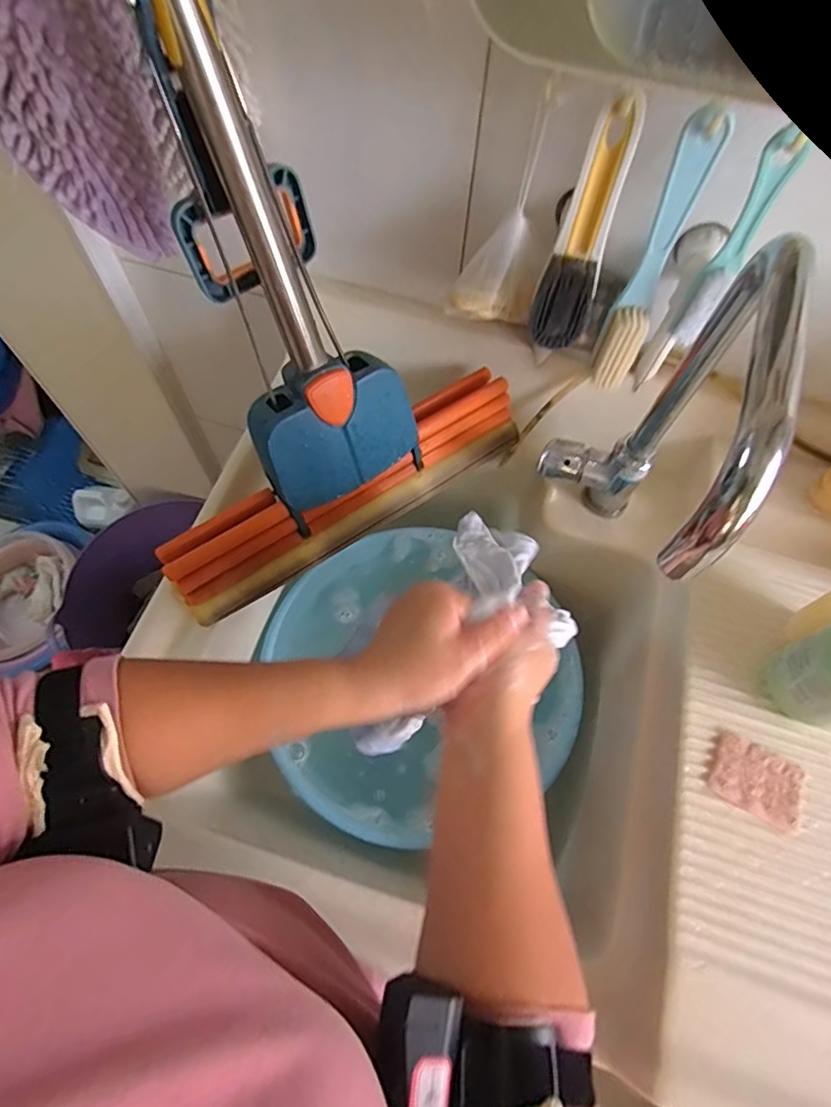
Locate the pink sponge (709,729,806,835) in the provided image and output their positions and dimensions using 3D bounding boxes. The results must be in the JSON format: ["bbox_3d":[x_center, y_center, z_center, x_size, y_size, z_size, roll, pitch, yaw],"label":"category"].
[{"bbox_3d":[0.274,0.181,0.435,0.067,0.007,0.055,28,66,11],"label":"pink sponge"}]

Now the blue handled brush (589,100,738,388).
[{"bbox_3d":[0.190,-0.227,0.444,0.035,0.217,0.026,18,65,6],"label":"blue handled brush"}]

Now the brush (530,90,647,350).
[{"bbox_3d":[0.133,-0.246,0.433,0.047,0.181,0.031,17,65,5],"label":"brush"}]

